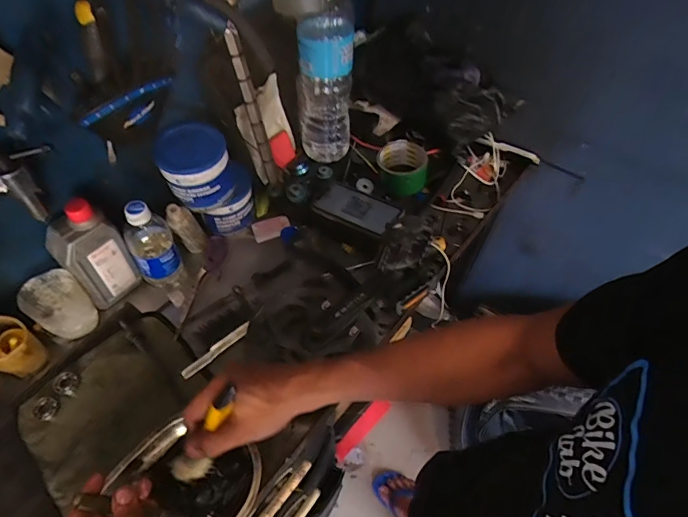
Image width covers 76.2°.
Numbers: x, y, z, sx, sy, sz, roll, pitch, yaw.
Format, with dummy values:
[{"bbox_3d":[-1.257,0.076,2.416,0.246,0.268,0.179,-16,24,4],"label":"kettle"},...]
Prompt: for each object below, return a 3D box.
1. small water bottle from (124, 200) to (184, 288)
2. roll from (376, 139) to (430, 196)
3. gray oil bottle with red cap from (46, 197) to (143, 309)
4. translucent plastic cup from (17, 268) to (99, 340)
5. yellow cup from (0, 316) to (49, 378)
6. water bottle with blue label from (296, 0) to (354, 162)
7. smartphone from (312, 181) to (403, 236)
[{"bbox_3d":[-0.287,-0.020,0.657,0.061,0.163,0.062,-26,59,-20],"label":"small water bottle"},{"bbox_3d":[0.101,-0.158,0.769,0.088,0.057,0.081,1,54,-2],"label":"roll"},{"bbox_3d":[-0.359,-0.006,0.632,0.051,0.172,0.080,39,61,23],"label":"gray oil bottle with red cap"},{"bbox_3d":[-0.400,0.070,0.623,0.063,0.092,0.070,33,59,20],"label":"translucent plastic cup"},{"bbox_3d":[-0.446,0.121,0.575,0.062,0.109,0.073,24,56,14],"label":"yellow cup"},{"bbox_3d":[-0.031,-0.291,0.746,0.093,0.253,0.083,-1,54,-3],"label":"water bottle with blue label"},{"bbox_3d":[0.021,-0.087,0.749,0.142,0.012,0.081,25,53,22],"label":"smartphone"}]

